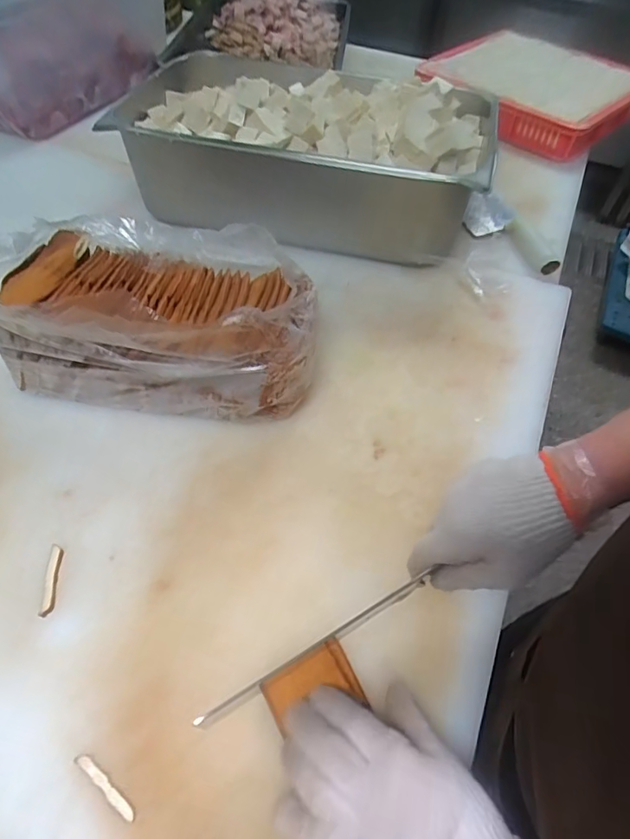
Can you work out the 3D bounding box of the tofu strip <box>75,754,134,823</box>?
[{"bbox_3d":[-0.147,0.257,0.345,0.057,0.004,0.008,33,58,20],"label":"tofu strip"}]

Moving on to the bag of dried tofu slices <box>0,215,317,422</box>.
[{"bbox_3d":[-0.177,-0.108,0.513,0.345,0.172,0.189,1,53,-2],"label":"bag of dried tofu slices"}]

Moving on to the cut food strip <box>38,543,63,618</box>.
[{"bbox_3d":[-0.229,0.138,0.428,0.010,0.004,0.063,-5,54,-7],"label":"cut food strip"}]

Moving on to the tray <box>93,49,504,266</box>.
[{"bbox_3d":[-0.010,-0.406,0.742,0.514,0.155,0.297,12,54,6],"label":"tray"}]

